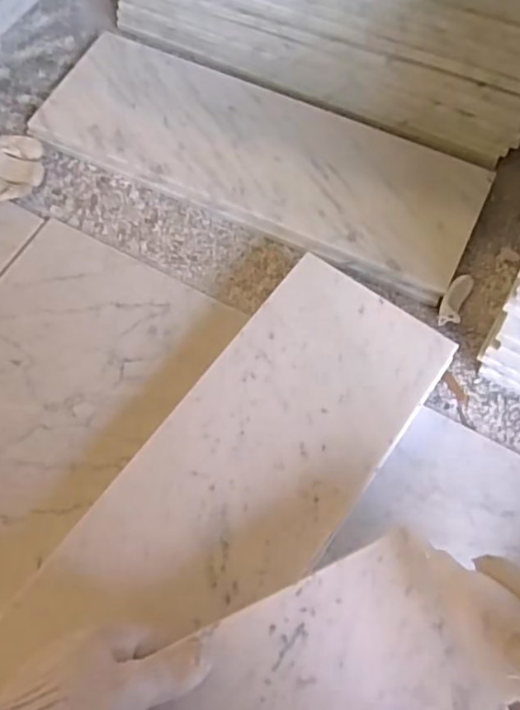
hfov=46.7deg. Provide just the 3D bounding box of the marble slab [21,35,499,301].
[{"bbox_3d":[-0.002,-0.206,0.608,0.445,0.022,0.155,23,70,12],"label":"marble slab"}]

